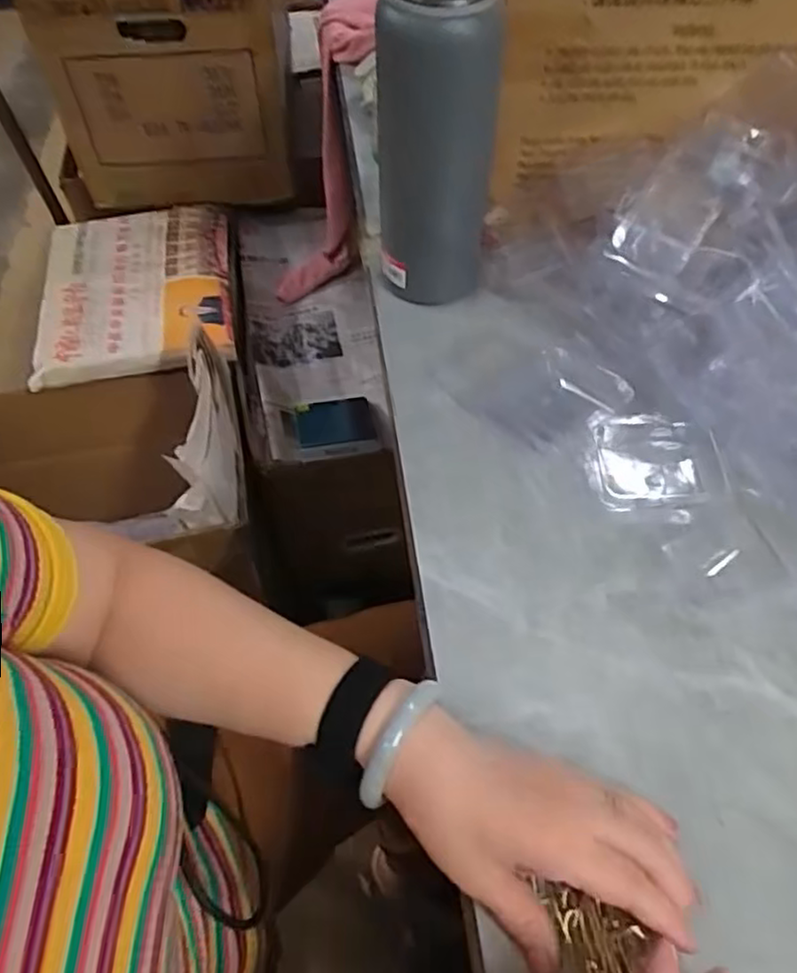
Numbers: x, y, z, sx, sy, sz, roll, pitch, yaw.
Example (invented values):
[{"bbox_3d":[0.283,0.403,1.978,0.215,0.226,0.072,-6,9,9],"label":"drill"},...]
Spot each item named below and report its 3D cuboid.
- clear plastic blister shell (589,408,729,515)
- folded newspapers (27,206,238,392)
[{"bbox_3d":[0.179,-0.020,0.491,0.086,0.021,0.073,0,56,1],"label":"clear plastic blister shell"},{"bbox_3d":[-0.387,-0.300,1.032,0.272,0.028,0.337,-8,57,-5],"label":"folded newspapers"}]

